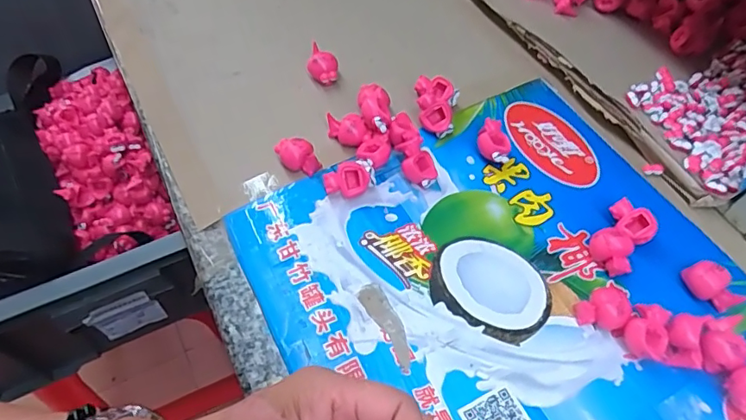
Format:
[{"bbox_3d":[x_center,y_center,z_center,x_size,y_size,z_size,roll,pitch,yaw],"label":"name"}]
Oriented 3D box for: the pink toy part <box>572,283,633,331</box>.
[{"bbox_3d":[0.144,0.063,0.322,0.027,0.021,0.024,-4,57,-2],"label":"pink toy part"}]

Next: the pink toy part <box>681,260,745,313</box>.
[{"bbox_3d":[0.218,0.050,0.329,0.017,0.023,0.034,-27,61,-16],"label":"pink toy part"}]

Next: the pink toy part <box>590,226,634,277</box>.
[{"bbox_3d":[0.162,0.028,0.346,0.022,0.020,0.030,-27,61,-16],"label":"pink toy part"}]

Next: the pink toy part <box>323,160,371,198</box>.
[{"bbox_3d":[-0.020,-0.019,0.372,0.032,0.023,0.019,-21,59,-13],"label":"pink toy part"}]

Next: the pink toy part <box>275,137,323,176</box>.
[{"bbox_3d":[-0.056,-0.041,0.384,0.033,0.022,0.018,29,62,18],"label":"pink toy part"}]

